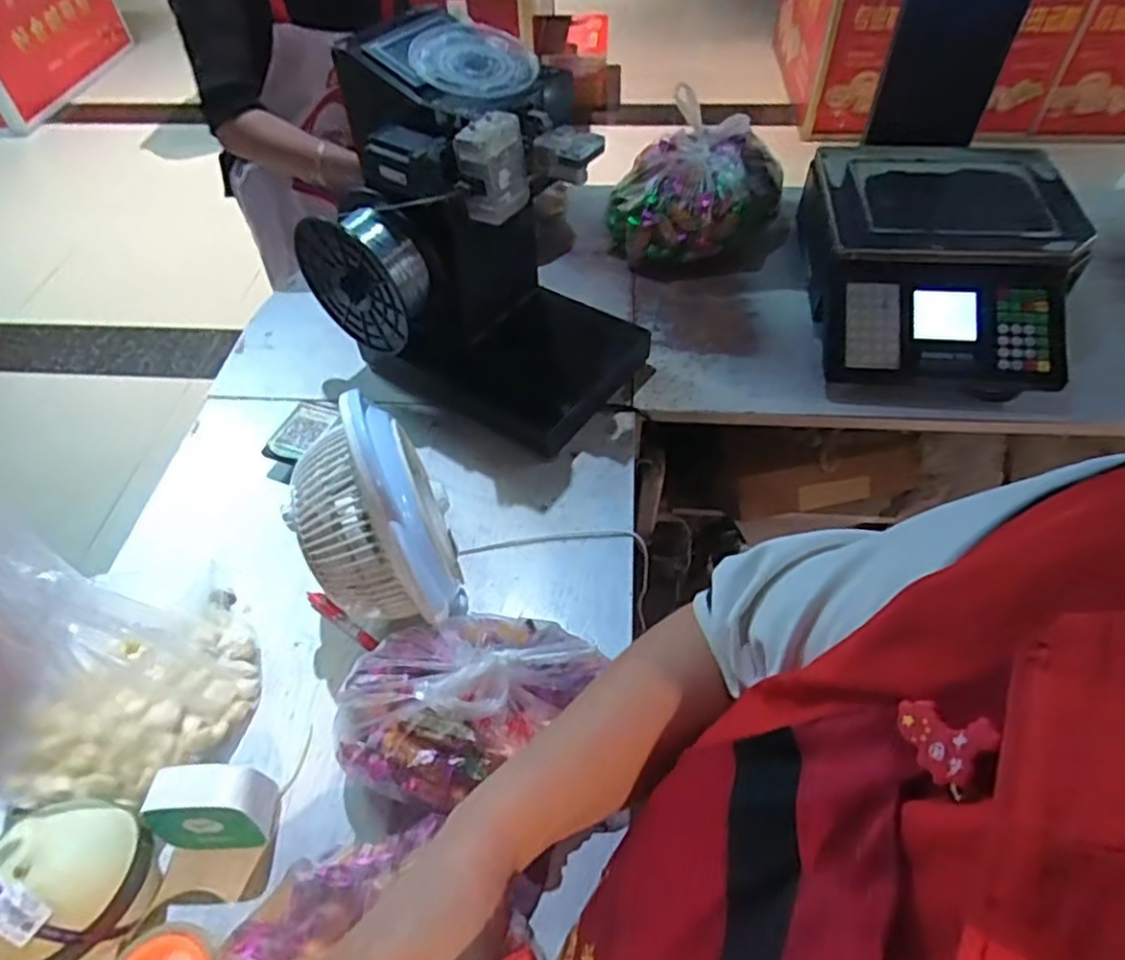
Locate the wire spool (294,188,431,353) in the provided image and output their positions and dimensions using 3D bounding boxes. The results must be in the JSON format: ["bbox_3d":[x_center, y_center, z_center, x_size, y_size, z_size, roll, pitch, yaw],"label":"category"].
[{"bbox_3d":[-0.252,-0.277,0.927,0.171,0.166,0.086,30,57,25],"label":"wire spool"}]

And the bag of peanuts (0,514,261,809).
[{"bbox_3d":[-0.412,0.148,0.600,0.133,0.321,0.235,27,56,23],"label":"bag of peanuts"}]

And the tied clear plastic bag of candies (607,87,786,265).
[{"bbox_3d":[0.230,-0.493,1.191,0.266,0.170,0.257,16,53,16],"label":"tied clear plastic bag of candies"}]

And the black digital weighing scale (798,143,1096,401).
[{"bbox_3d":[0.544,-0.320,0.998,0.358,0.152,0.369,6,51,8],"label":"black digital weighing scale"}]

